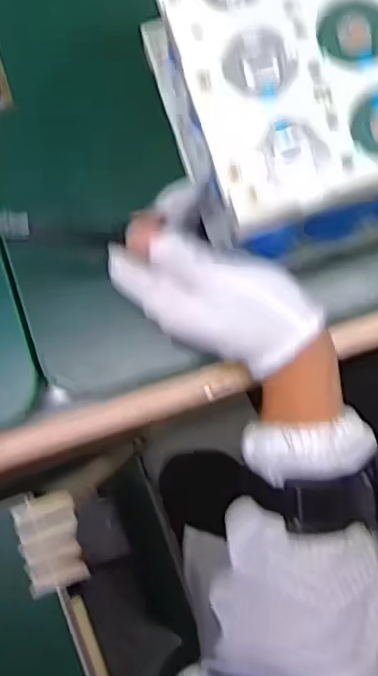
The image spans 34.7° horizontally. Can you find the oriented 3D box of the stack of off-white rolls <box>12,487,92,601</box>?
[{"bbox_3d":[-0.097,0.144,0.428,0.040,0.016,0.063,-14,85,0],"label":"stack of off-white rolls"}]

